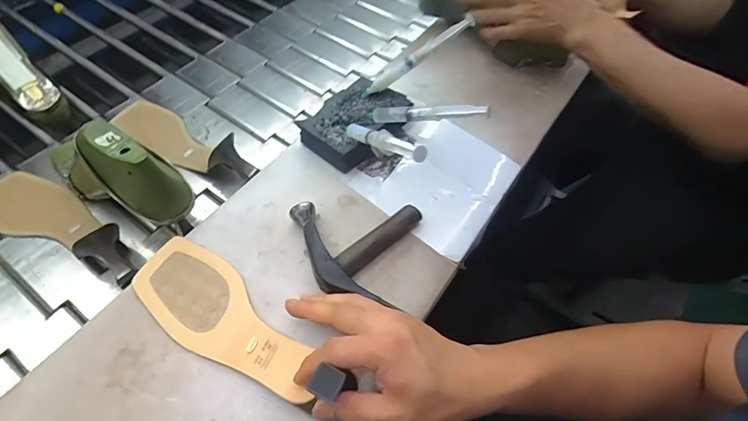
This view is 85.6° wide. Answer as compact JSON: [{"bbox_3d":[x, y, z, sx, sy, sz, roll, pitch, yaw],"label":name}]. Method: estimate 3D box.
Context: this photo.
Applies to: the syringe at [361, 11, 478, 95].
[{"bbox_3d":[0.052,-0.189,0.500,0.152,0.021,0.023,-33,59,11],"label":"syringe"}]

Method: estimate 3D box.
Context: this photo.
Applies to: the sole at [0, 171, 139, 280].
[{"bbox_3d":[-0.370,0.006,0.470,0.247,0.043,0.073,21,57,11],"label":"sole"}]

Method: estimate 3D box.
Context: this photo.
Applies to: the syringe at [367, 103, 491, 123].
[{"bbox_3d":[0.056,-0.108,0.448,0.142,0.019,0.011,5,51,32],"label":"syringe"}]

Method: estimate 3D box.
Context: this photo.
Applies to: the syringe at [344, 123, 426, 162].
[{"bbox_3d":[0.004,-0.072,0.415,0.018,0.021,0.147,-27,31,-20],"label":"syringe"}]

